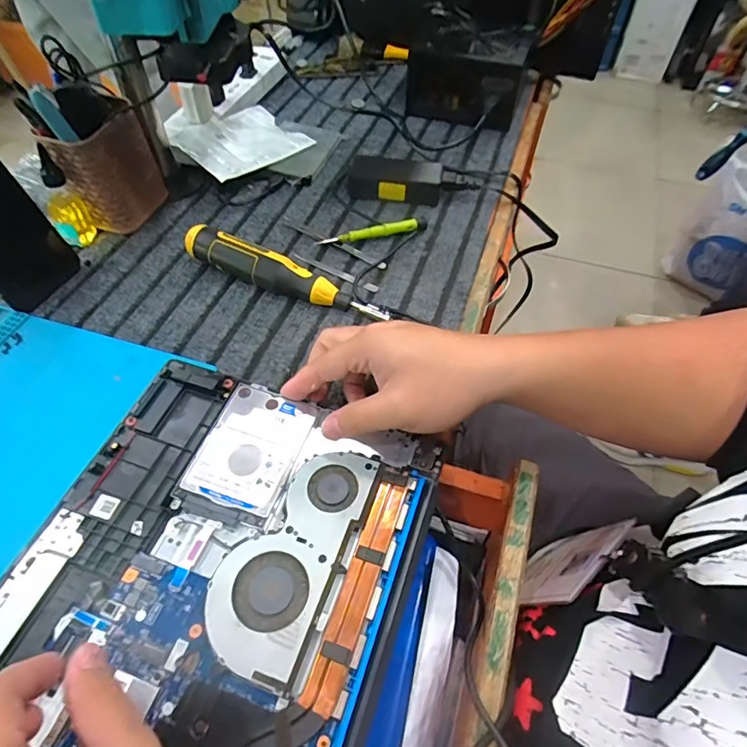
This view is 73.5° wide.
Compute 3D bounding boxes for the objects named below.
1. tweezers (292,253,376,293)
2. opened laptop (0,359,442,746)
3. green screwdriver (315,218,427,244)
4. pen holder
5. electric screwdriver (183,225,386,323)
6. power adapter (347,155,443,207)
[{"bbox_3d":[-0.040,-0.106,0.517,0.104,0.005,0.009,28,58,19],"label":"tweezers"},{"bbox_3d":[-0.117,0.153,0.303,0.241,0.013,0.340,16,55,12],"label":"opened laptop"},{"bbox_3d":[0.000,-0.154,0.542,0.120,0.016,0.014,-10,54,-8],"label":"green screwdriver"},{"bbox_3d":[-0.276,-0.219,0.540,0.054,0.107,0.097,15,54,11],"label":"pen holder"},{"bbox_3d":[-0.088,-0.095,0.480,0.202,0.041,0.027,22,56,15],"label":"electric screwdriver"},{"bbox_3d":[0.024,-0.227,0.587,0.108,0.034,0.046,11,54,8],"label":"power adapter"}]

